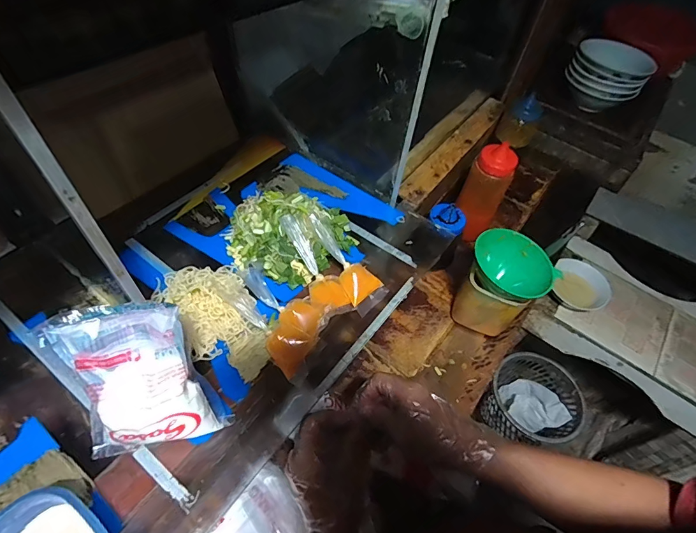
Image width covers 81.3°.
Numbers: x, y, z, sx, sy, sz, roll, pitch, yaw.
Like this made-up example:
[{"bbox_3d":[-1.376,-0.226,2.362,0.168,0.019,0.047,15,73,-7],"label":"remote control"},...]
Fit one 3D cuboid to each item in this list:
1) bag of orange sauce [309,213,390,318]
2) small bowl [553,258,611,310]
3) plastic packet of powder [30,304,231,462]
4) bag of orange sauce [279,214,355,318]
[{"bbox_3d":[-0.003,-0.008,0.512,0.051,0.021,0.139,-31,79,-25],"label":"bag of orange sauce"},{"bbox_3d":[0.601,0.050,1.054,0.145,0.067,0.123,36,58,20],"label":"small bowl"},{"bbox_3d":[-0.176,0.099,0.349,0.101,0.150,0.038,-18,16,-17],"label":"plastic packet of powder"},{"bbox_3d":[-0.045,-0.002,0.494,0.042,0.019,0.138,-28,81,-23],"label":"bag of orange sauce"}]

